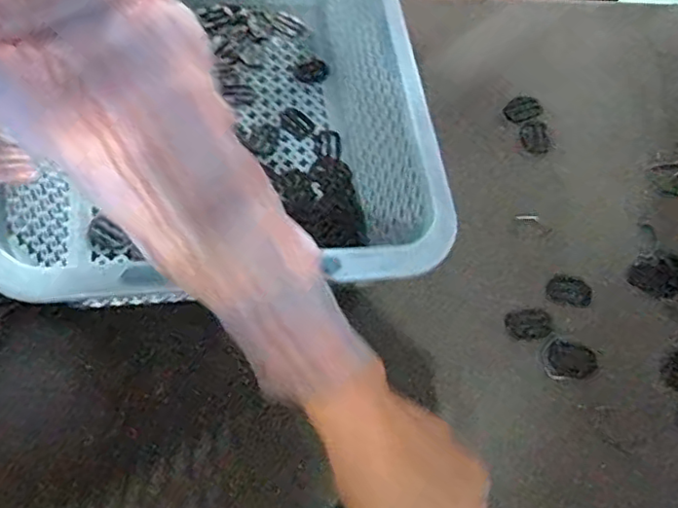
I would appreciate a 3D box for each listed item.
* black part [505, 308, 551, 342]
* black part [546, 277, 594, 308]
[{"bbox_3d":[0.148,0.055,0.489,0.034,0.004,0.024,-7,67,1],"label":"black part"},{"bbox_3d":[0.184,0.030,0.501,0.035,0.004,0.026,7,68,7],"label":"black part"}]

